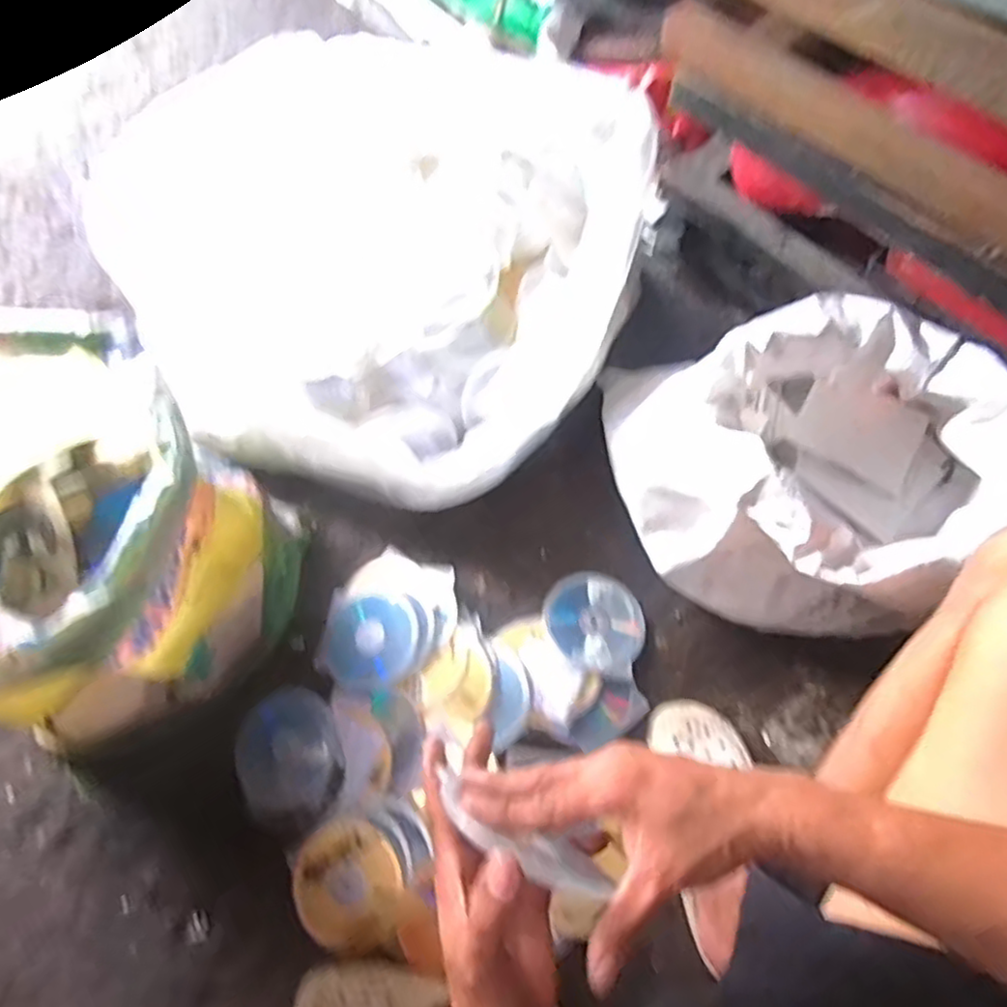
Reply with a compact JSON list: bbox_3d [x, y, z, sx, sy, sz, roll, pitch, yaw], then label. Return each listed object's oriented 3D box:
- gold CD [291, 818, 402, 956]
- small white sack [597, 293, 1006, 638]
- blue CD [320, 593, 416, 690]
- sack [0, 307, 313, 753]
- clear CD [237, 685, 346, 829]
[{"bbox_3d":[-0.161,0.394,0.705,0.110,0.004,0.121,-4,65,10],"label":"gold CD"},{"bbox_3d":[0.303,-0.051,0.741,0.411,0.263,0.329,17,67,7],"label":"small white sack"},{"bbox_3d":[-0.162,0.165,0.824,0.106,0.004,0.108,-3,64,6],"label":"blue CD"},{"bbox_3d":[-0.378,0.060,0.635,0.286,0.427,0.276,-1,66,0],"label":"sack"},{"bbox_3d":[-0.242,0.284,0.774,0.112,0.007,0.140,-21,66,-7],"label":"clear CD"}]

